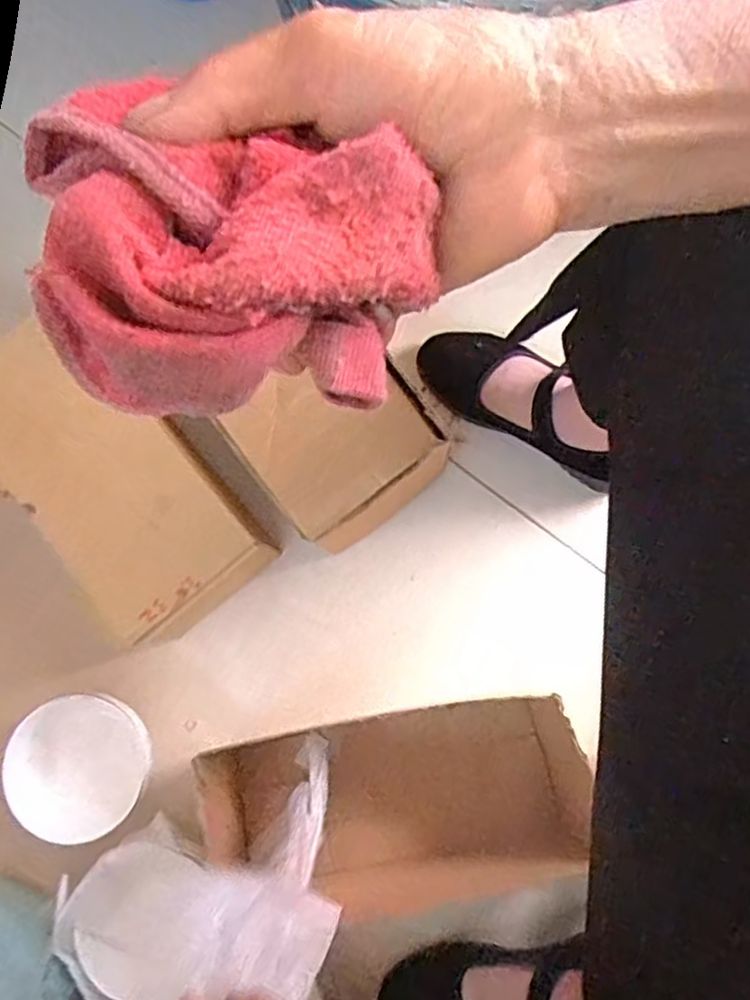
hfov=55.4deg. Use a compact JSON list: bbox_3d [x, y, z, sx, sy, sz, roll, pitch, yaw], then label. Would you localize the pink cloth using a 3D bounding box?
[{"bbox_3d":[-0.041,-0.061,0.183,0.101,0.037,0.083,19,81,5],"label":"pink cloth"}]

